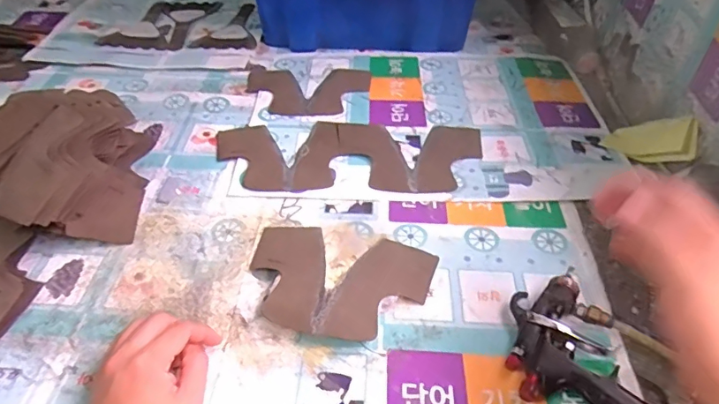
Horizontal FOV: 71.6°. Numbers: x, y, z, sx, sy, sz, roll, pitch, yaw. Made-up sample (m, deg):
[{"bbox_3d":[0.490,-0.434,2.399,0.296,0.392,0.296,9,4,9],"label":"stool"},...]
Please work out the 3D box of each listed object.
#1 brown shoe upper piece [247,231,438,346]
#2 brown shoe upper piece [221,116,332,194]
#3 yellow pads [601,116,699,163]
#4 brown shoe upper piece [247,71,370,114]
[{"bbox_3d":[-0.024,0.078,0.511,0.191,0.023,0.135,8,44,7],"label":"brown shoe upper piece"},{"bbox_3d":[-0.145,-0.062,0.664,0.074,0.011,0.152,-17,47,-18],"label":"brown shoe upper piece"},{"bbox_3d":[0.383,-0.082,0.656,0.106,0.016,0.062,3,61,50],"label":"yellow pads"},{"bbox_3d":[-0.088,-0.181,0.791,0.197,0.005,0.146,4,44,4],"label":"brown shoe upper piece"}]

